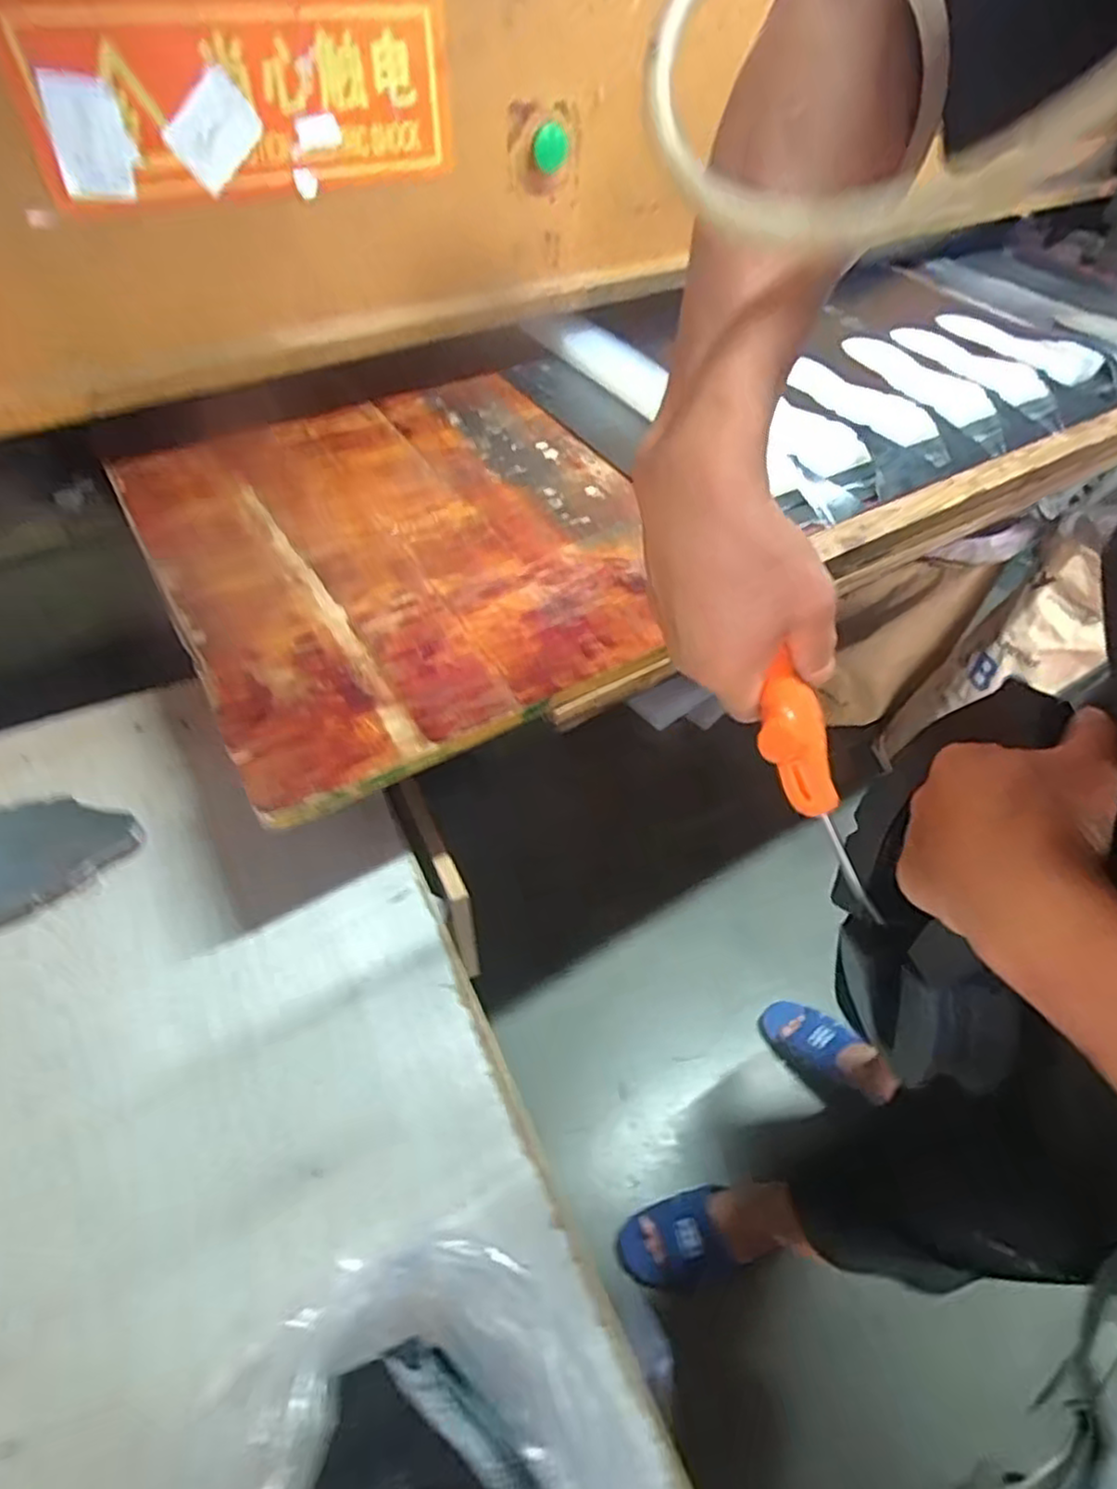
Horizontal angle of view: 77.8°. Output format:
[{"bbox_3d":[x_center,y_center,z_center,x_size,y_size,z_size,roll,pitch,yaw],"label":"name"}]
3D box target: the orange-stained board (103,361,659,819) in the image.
[{"bbox_3d":[-0.134,-0.200,0.653,0.441,0.019,0.493,-27,57,-19],"label":"orange-stained board"}]

